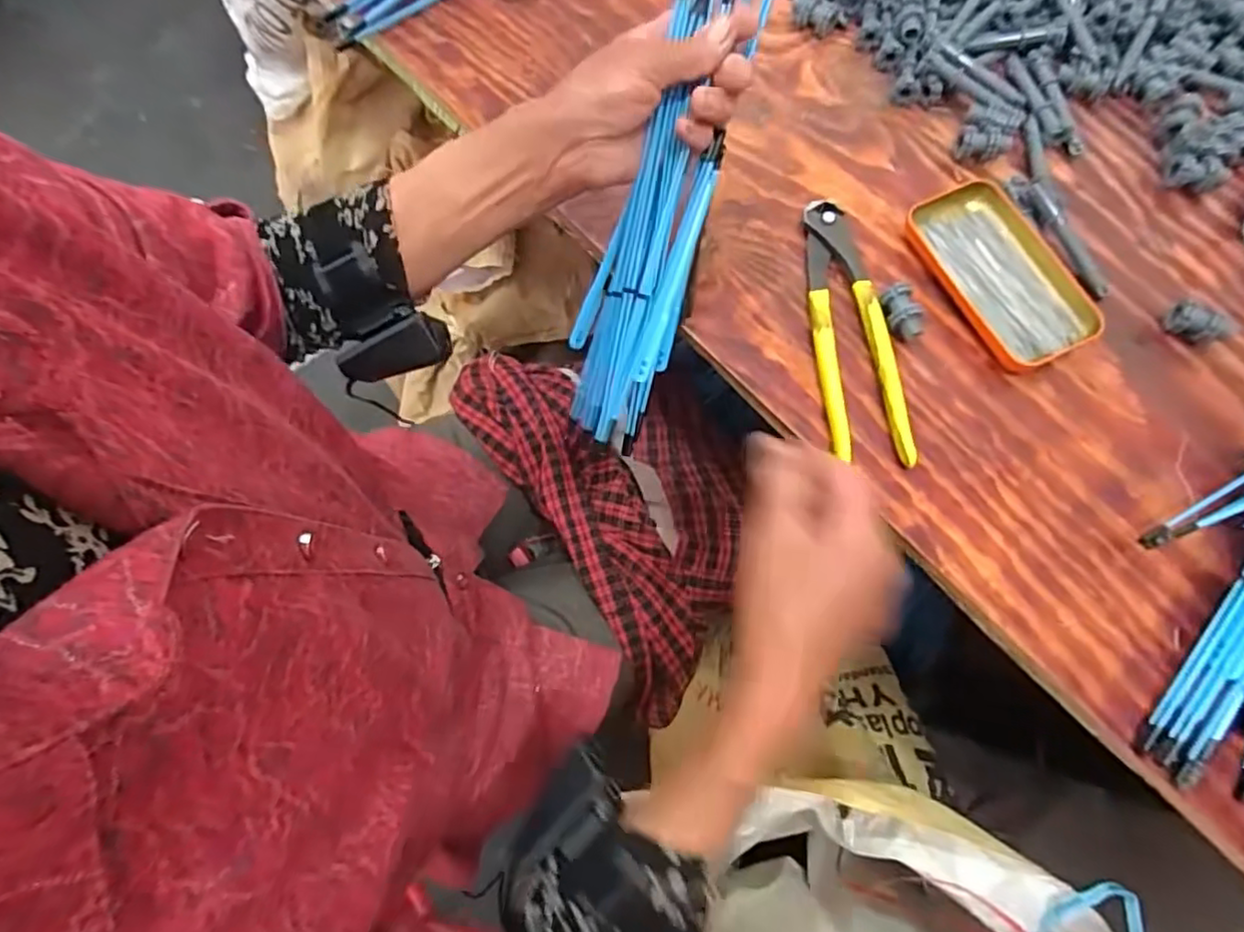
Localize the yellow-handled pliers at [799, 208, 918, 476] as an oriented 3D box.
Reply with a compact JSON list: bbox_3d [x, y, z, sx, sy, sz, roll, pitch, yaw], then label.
[{"bbox_3d":[0.161,-0.097,0.451,0.055,0.017,0.200,-5,72,-1],"label":"yellow-handled pliers"}]

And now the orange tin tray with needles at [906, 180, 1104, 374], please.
[{"bbox_3d":[0.275,-0.140,0.463,0.084,0.015,0.144,-25,74,-8],"label":"orange tin tray with needles"}]

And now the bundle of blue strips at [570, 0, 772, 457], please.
[{"bbox_3d":[0.019,-0.170,0.436,0.076,0.053,0.319,19,112,7],"label":"bundle of blue strips"}]

